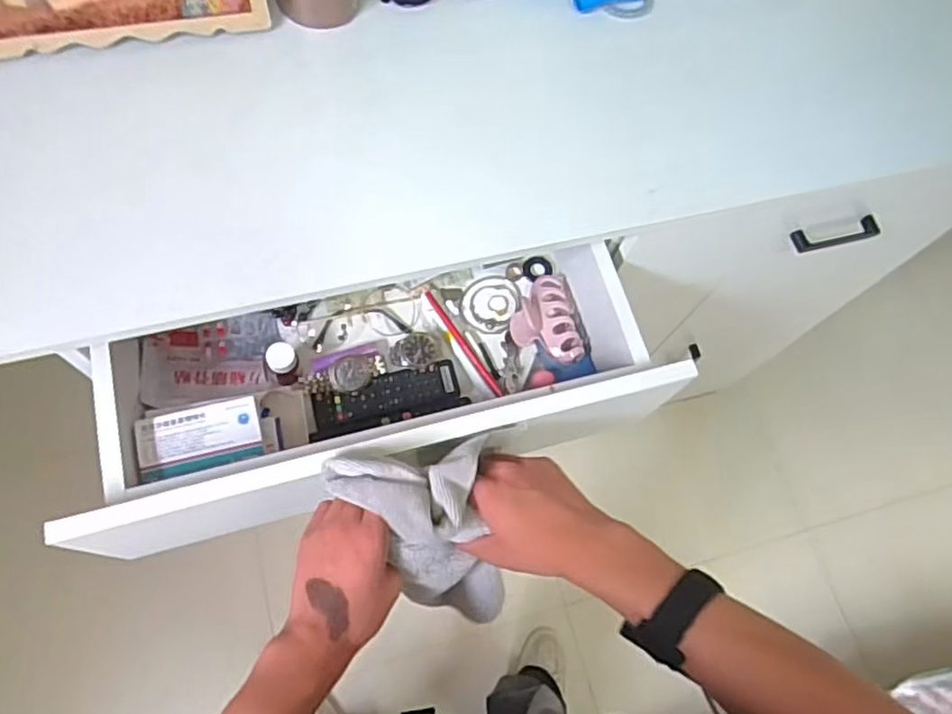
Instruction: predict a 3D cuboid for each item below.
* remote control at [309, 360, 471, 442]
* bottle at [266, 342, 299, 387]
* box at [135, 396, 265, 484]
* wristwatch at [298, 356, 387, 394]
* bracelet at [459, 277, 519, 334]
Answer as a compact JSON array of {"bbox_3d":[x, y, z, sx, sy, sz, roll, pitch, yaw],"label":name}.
[{"bbox_3d":[-0.093,0.044,0.704,0.154,0.015,0.053,-12,68,-11],"label":"remote control"},{"bbox_3d":[-0.196,0.007,0.688,0.029,0.046,0.026,-23,71,-15],"label":"bottle"},{"bbox_3d":[-0.248,0.074,0.604,0.104,0.022,0.054,-13,68,-11],"label":"box"},{"bbox_3d":[-0.140,0.020,0.703,0.090,0.021,0.035,-11,68,-11],"label":"wristwatch"},{"bbox_3d":[0.016,-0.060,0.767,0.066,0.010,0.070,26,67,6],"label":"bracelet"}]

